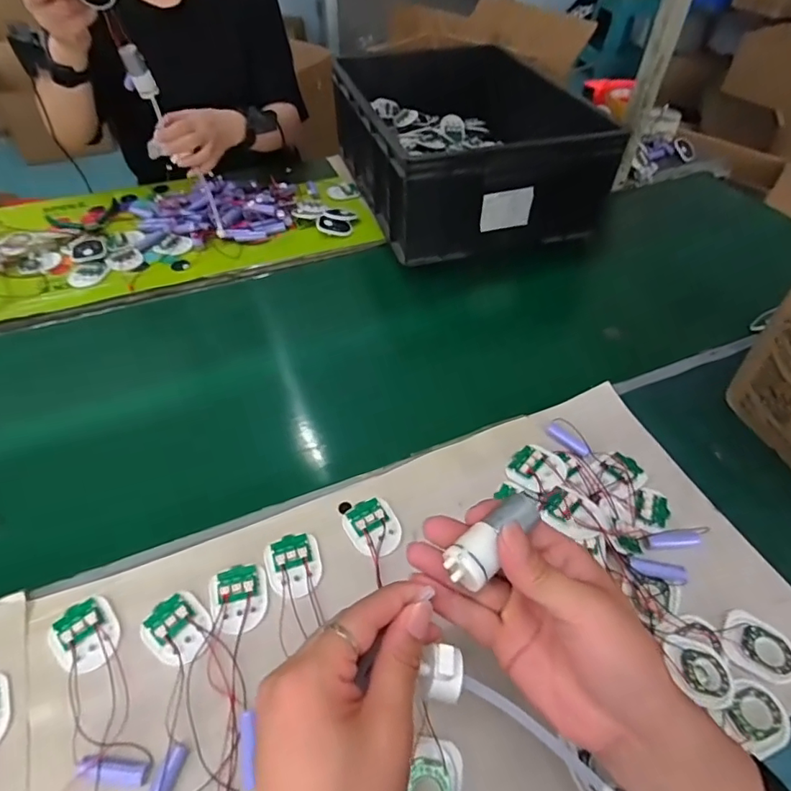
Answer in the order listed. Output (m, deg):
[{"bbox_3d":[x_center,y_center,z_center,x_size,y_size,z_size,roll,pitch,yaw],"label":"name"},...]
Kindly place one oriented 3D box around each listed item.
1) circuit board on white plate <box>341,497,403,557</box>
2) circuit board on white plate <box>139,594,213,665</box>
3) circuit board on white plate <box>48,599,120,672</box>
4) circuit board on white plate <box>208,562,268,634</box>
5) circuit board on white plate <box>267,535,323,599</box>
[{"bbox_3d":[-0.020,0.126,0.490,0.047,0.009,0.056,-25,54,-21],"label":"circuit board on white plate"},{"bbox_3d":[-0.181,0.195,0.428,0.058,0.008,0.049,35,57,26],"label":"circuit board on white plate"},{"bbox_3d":[-0.258,0.200,0.425,0.061,0.010,0.048,36,57,26],"label":"circuit board on white plate"},{"bbox_3d":[-0.137,0.177,0.446,0.048,0.009,0.057,-12,50,-12],"label":"circuit board on white plate"},{"bbox_3d":[-0.092,0.155,0.466,0.047,0.008,0.058,-13,50,-12],"label":"circuit board on white plate"}]

